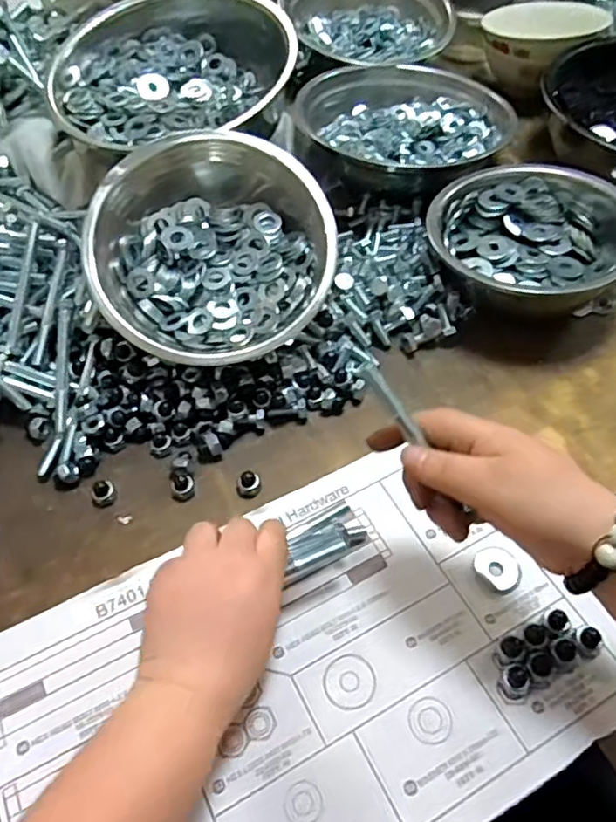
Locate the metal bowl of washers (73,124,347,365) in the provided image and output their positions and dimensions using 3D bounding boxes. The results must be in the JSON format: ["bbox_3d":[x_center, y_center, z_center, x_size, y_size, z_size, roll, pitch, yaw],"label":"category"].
[{"bbox_3d":[-0.075,-0.121,0.492,0.186,0.083,0.186,18,78,0],"label":"metal bowl of washers"}]

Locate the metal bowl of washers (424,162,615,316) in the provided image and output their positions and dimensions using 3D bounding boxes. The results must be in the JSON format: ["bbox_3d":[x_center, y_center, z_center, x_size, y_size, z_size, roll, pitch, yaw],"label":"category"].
[{"bbox_3d":[0.192,-0.152,0.539,0.172,0.059,0.156,1,56,2],"label":"metal bowl of washers"}]

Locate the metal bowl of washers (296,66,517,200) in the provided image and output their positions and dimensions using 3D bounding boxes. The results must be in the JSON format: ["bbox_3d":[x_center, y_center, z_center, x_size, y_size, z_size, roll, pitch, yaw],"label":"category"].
[{"bbox_3d":[0.094,-0.299,0.639,0.196,0.058,0.192,-37,67,-22],"label":"metal bowl of washers"}]

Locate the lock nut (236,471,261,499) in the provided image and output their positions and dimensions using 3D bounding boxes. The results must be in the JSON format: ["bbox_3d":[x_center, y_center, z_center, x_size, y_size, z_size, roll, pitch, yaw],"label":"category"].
[{"bbox_3d":[-0.043,0.054,0.443,0.018,0.016,0.014,-4,56,-1],"label":"lock nut"}]

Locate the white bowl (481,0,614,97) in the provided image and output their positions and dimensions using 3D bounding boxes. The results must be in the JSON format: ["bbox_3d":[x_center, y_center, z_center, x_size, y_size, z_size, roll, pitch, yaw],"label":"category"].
[{"bbox_3d":[0.269,-0.424,0.714,0.111,0.073,0.126,-35,61,-20],"label":"white bowl"}]

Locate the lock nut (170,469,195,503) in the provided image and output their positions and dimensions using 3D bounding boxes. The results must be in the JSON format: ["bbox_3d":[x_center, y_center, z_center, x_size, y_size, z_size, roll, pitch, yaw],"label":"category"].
[{"bbox_3d":[-0.092,0.054,0.445,0.018,0.014,0.020,-4,56,-1],"label":"lock nut"}]

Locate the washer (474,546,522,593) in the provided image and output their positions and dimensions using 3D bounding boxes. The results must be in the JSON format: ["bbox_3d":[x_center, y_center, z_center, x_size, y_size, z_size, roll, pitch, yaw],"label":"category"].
[{"bbox_3d":[0.126,0.104,0.402,0.026,0.005,0.031,-29,60,-17],"label":"washer"}]

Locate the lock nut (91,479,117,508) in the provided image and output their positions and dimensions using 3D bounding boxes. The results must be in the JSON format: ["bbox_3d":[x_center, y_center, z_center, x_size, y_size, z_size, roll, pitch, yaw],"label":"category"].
[{"bbox_3d":[-0.149,0.060,0.442,0.017,0.015,0.014,-29,60,-17],"label":"lock nut"}]

